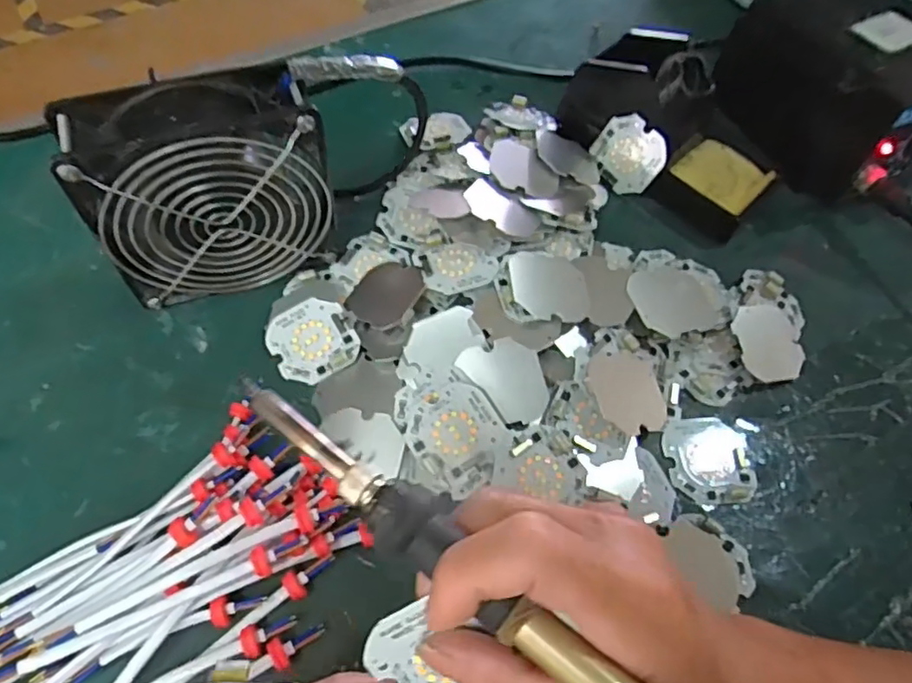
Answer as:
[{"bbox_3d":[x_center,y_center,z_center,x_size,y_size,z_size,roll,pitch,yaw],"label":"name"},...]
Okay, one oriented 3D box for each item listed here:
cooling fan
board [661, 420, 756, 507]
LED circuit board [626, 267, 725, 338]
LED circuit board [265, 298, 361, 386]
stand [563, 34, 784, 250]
[{"bbox_3d":[-0.129,-0.078,0.334,0.115,0.121,0.045,-17,63,-13],"label":"cooling fan"},{"bbox_3d":[0.139,0.064,0.339,0.044,0.004,0.048,-2,61,-6],"label":"board"},{"bbox_3d":[0.131,-0.025,0.372,0.060,0.004,0.048,-15,61,-24],"label":"LED circuit board"},{"bbox_3d":[-0.082,-0.001,0.357,0.047,0.009,0.046,-29,66,-19],"label":"LED circuit board"},{"bbox_3d":[0.152,-0.151,0.422,0.143,0.075,0.088,38,65,16],"label":"stand"}]

